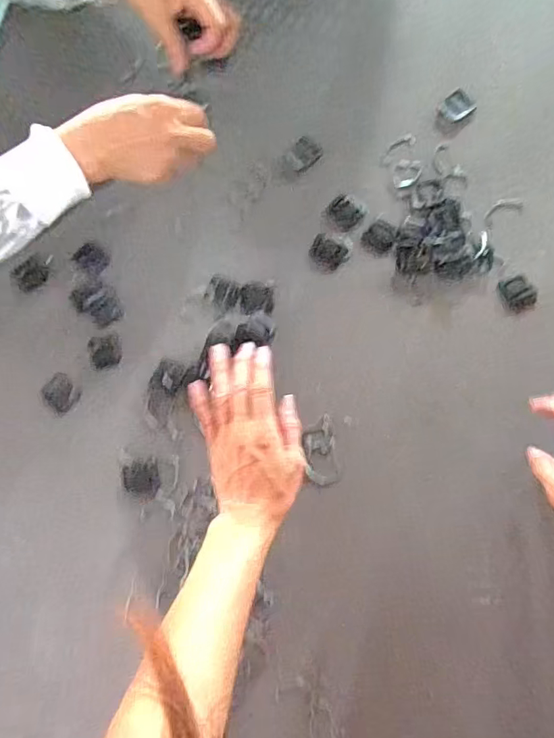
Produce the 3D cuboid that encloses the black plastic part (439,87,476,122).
[{"bbox_3d":[0.192,-0.281,0.534,0.030,0.012,0.033,-39,81,-3],"label":"black plastic part"}]

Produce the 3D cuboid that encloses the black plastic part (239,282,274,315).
[{"bbox_3d":[-0.021,-0.073,0.515,0.034,0.007,0.035,0,81,3],"label":"black plastic part"}]

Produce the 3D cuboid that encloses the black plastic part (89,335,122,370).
[{"bbox_3d":[-0.176,-0.019,0.511,0.032,0.004,0.034,-10,80,2],"label":"black plastic part"}]

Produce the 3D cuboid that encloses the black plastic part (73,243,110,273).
[{"bbox_3d":[-0.197,-0.118,0.531,0.038,0.004,0.027,31,84,8],"label":"black plastic part"}]

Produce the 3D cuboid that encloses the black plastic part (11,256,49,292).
[{"bbox_3d":[-0.263,-0.102,0.529,0.035,0.004,0.033,-1,81,3],"label":"black plastic part"}]

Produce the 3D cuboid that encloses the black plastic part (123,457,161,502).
[{"bbox_3d":[-0.132,0.108,0.486,0.035,0.004,0.040,-9,80,2],"label":"black plastic part"}]

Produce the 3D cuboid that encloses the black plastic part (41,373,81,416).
[{"bbox_3d":[-0.220,0.025,0.506,0.030,0.004,0.036,-43,81,-4],"label":"black plastic part"}]

